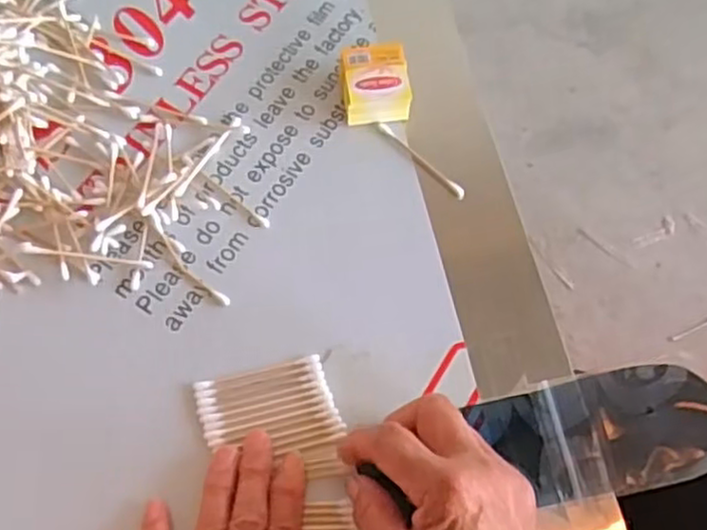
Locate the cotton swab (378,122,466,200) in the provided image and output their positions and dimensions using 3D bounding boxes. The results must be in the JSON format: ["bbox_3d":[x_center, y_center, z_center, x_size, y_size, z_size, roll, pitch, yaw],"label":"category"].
[{"bbox_3d":[0.043,-0.068,0.465,0.073,0.006,0.008,42,72,17],"label":"cotton swab"}]

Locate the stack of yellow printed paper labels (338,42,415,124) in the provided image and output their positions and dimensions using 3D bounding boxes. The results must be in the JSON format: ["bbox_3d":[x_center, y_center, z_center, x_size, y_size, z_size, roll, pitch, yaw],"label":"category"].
[{"bbox_3d":[0.014,-0.116,0.471,0.042,0.027,0.047,-5,67,-4],"label":"stack of yellow printed paper labels"}]

